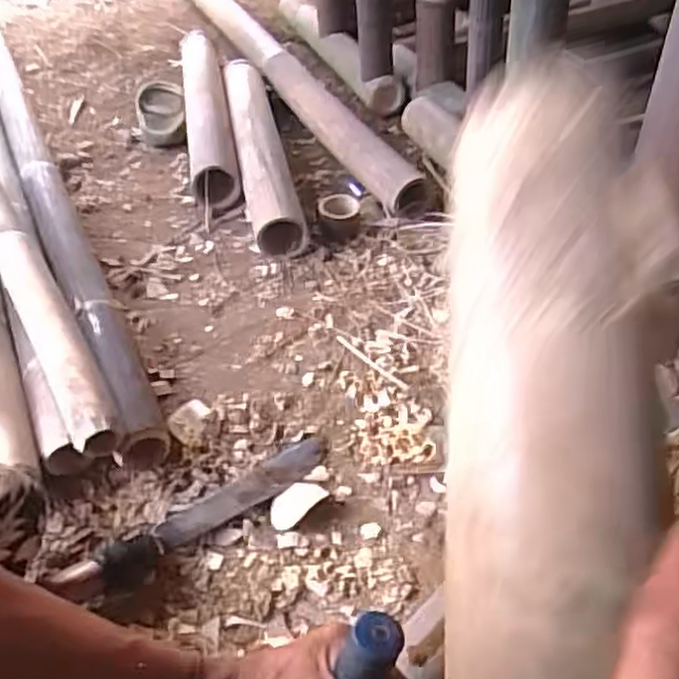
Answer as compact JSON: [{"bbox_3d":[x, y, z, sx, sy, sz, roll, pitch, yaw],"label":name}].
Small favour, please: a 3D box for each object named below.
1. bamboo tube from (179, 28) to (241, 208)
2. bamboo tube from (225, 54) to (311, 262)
[{"bbox_3d":[-0.280,-0.512,1.425,0.080,0.099,0.762,-10,43,-6],"label":"bamboo tube"},{"bbox_3d":[-0.143,-0.349,1.246,0.080,0.082,0.591,-11,43,-6],"label":"bamboo tube"}]

